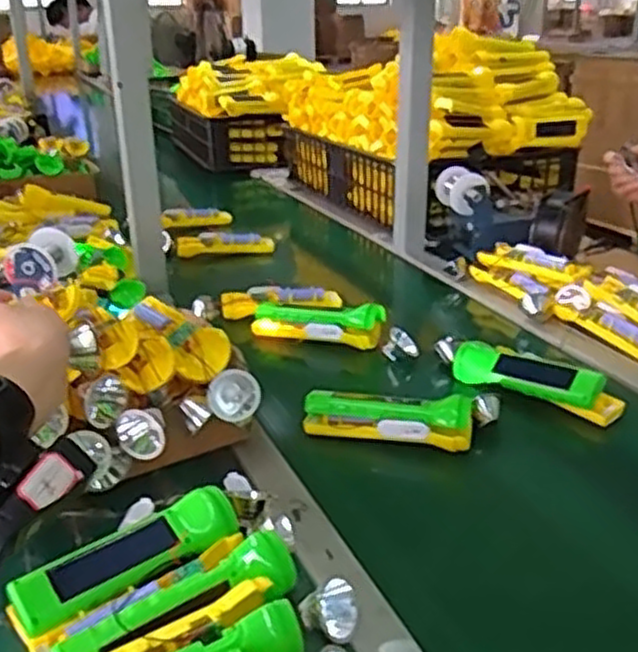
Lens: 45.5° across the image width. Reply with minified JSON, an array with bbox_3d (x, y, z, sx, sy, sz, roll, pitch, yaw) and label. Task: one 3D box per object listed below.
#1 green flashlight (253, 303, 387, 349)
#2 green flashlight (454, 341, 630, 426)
[{"bbox_3d":[-0.004,-0.007,0.975,0.174,0.051,0.038,8,25,19],"label":"green flashlight"},{"bbox_3d":[0.235,0.057,0.839,0.189,0.043,0.049,21,31,40],"label":"green flashlight"}]

